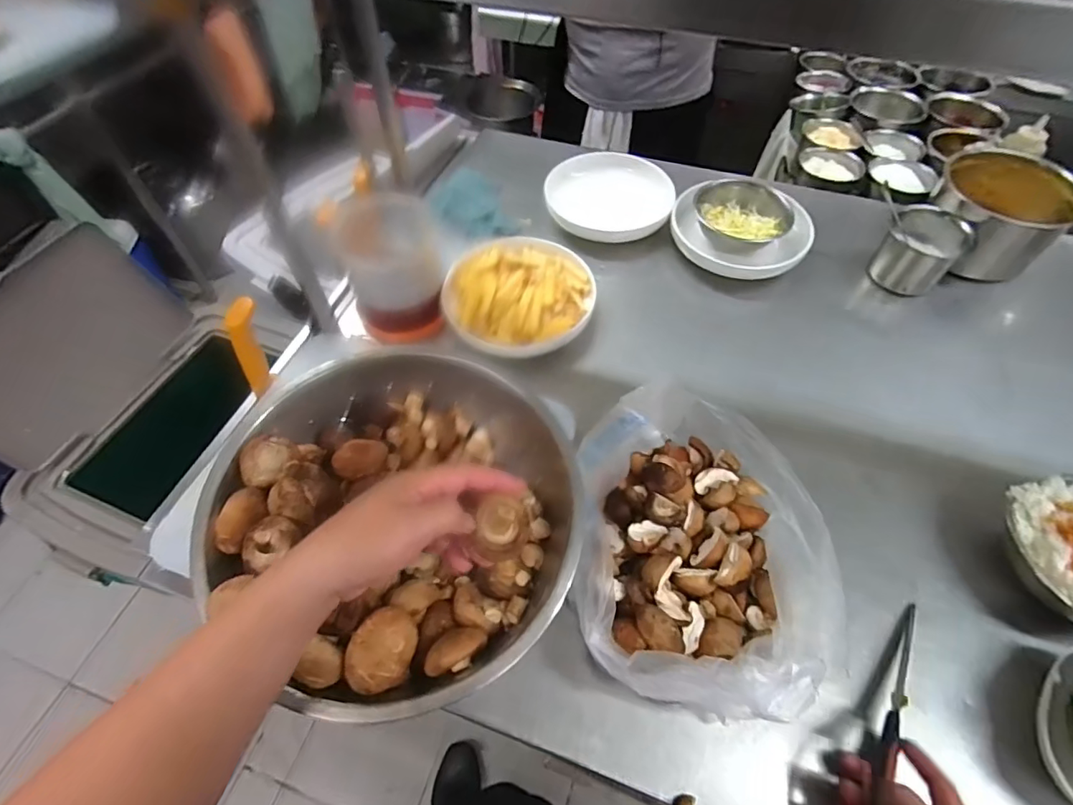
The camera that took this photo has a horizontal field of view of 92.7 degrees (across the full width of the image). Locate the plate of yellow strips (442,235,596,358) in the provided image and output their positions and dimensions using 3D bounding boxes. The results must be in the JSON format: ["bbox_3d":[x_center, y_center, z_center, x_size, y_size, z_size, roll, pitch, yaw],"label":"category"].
[{"bbox_3d":[-0.024,-0.165,0.761,0.209,0.037,0.209,0,55,0],"label":"plate of yellow strips"}]

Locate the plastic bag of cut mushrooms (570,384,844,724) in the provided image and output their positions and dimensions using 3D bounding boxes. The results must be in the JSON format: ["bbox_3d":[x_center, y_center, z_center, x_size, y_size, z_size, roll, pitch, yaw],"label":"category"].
[{"bbox_3d":[0.158,0.141,0.513,0.223,0.098,0.290,2,55,2],"label":"plastic bag of cut mushrooms"}]

